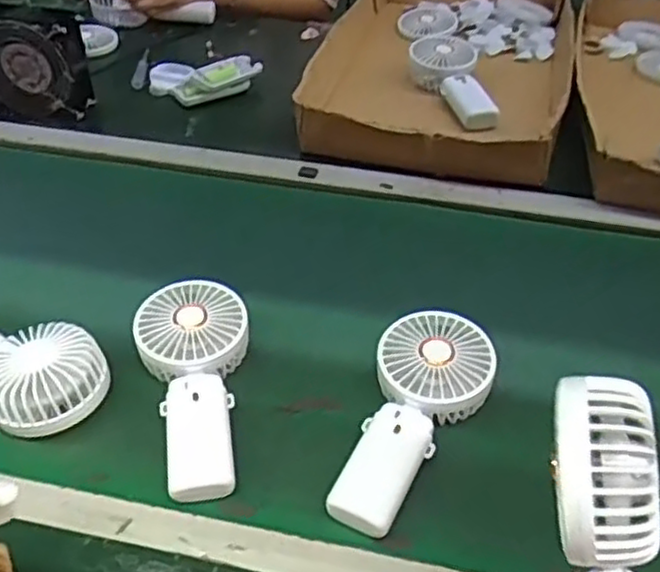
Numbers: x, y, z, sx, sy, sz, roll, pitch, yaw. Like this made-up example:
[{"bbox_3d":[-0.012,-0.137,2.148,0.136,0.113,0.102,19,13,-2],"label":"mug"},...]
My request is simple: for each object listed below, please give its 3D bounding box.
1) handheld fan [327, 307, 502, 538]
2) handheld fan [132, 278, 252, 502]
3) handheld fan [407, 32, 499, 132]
[{"bbox_3d":[0.065,0.095,0.523,0.088,0.038,0.182,13,45,12],"label":"handheld fan"},{"bbox_3d":[-0.098,0.071,0.543,0.087,0.037,0.182,-9,45,-10],"label":"handheld fan"},{"bbox_3d":[0.160,-0.262,0.923,0.087,0.046,0.149,-4,41,-7],"label":"handheld fan"}]

